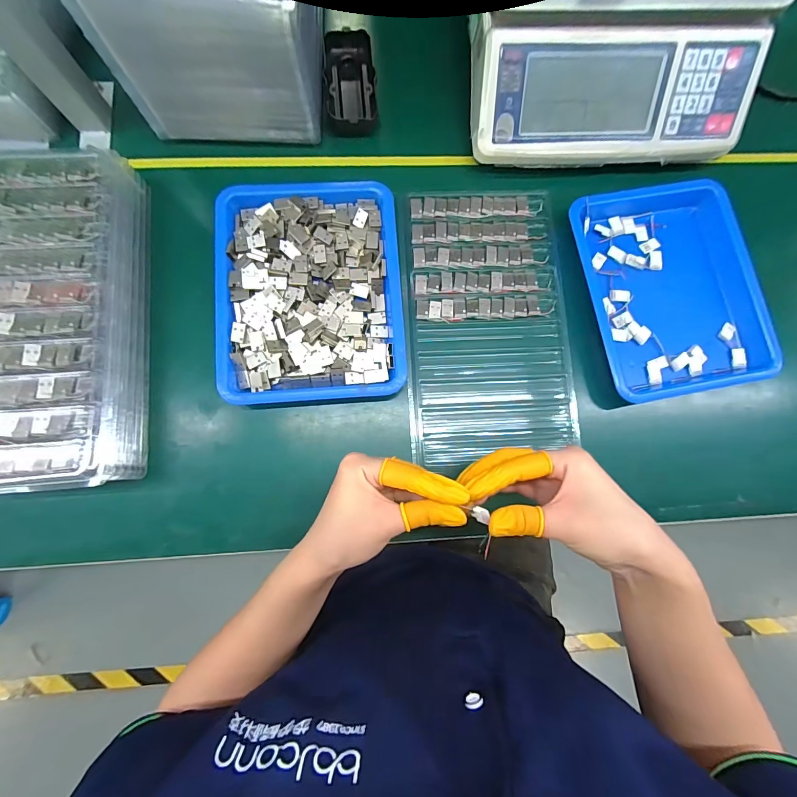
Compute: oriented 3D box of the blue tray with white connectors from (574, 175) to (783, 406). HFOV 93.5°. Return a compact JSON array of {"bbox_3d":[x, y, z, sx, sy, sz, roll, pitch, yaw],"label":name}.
[{"bbox_3d":[0.275,-0.116,0.385,0.169,0.025,0.219,-11,84,-4],"label":"blue tray with white connectors"}]

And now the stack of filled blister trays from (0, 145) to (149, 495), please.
[{"bbox_3d":[-0.323,-0.069,0.333,0.165,0.060,0.294,-3,83,-3],"label":"stack of filled blister trays"}]

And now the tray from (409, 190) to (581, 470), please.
[{"bbox_3d":[0.092,-0.079,0.380,0.158,0.010,0.280,-1,83,-3],"label":"tray"}]

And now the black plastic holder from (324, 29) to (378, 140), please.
[{"bbox_3d":[-0.051,-0.340,0.406,0.054,0.025,0.103,-3,83,-3],"label":"black plastic holder"}]

